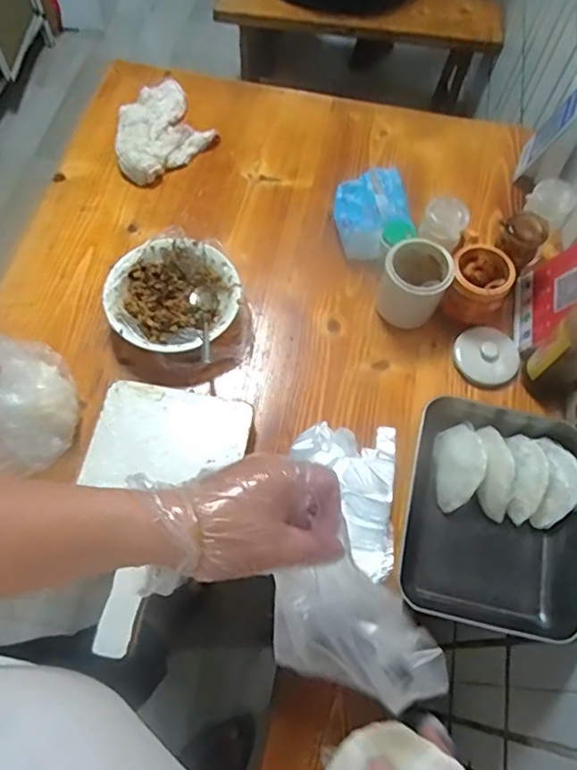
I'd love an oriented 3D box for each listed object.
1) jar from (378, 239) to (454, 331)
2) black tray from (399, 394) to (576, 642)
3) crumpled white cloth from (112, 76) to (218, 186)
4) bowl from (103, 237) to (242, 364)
[{"bbox_3d":[0.167,-0.136,0.775,0.085,0.095,0.085,1,65,-2],"label":"jar"},{"bbox_3d":[0.237,0.147,0.679,0.190,0.055,0.260,13,65,4],"label":"black tray"},{"bbox_3d":[-0.216,-0.414,0.931,0.157,0.031,0.181,-27,69,-14],"label":"crumpled white cloth"},{"bbox_3d":[-0.151,-0.110,0.777,0.166,0.059,0.164,1,65,-2],"label":"bowl"}]

